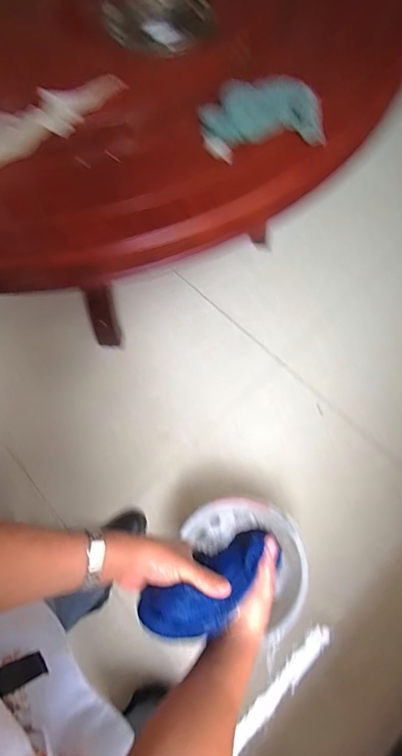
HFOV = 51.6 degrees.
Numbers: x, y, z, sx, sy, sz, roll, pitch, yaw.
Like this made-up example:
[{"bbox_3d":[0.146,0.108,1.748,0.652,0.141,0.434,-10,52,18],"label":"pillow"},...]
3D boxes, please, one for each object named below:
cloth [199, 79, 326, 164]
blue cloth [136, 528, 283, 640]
[{"bbox_3d":[0.106,-0.456,0.724,0.207,0.058,0.115,-12,67,-4],"label":"cloth"},{"bbox_3d":[0.020,0.237,0.482,0.173,0.048,0.072,-23,66,-32],"label":"blue cloth"}]

